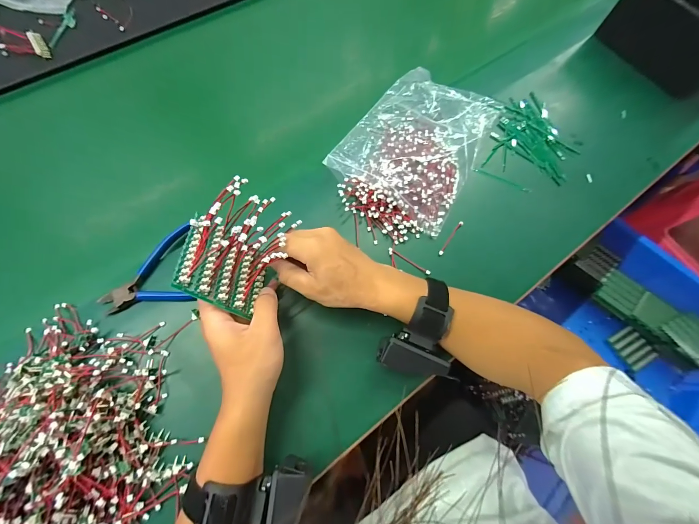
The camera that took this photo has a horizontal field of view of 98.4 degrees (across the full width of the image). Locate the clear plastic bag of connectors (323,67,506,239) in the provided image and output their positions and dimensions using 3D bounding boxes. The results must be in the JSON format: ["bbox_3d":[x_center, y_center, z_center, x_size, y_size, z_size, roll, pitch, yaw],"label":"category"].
[{"bbox_3d":[0.101,-0.175,0.424,0.166,0.031,0.241,31,72,10],"label":"clear plastic bag of connectors"}]

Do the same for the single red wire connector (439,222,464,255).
[{"bbox_3d":[0.130,-0.030,0.385,0.005,0.008,0.055,35,71,12],"label":"single red wire connector"}]

